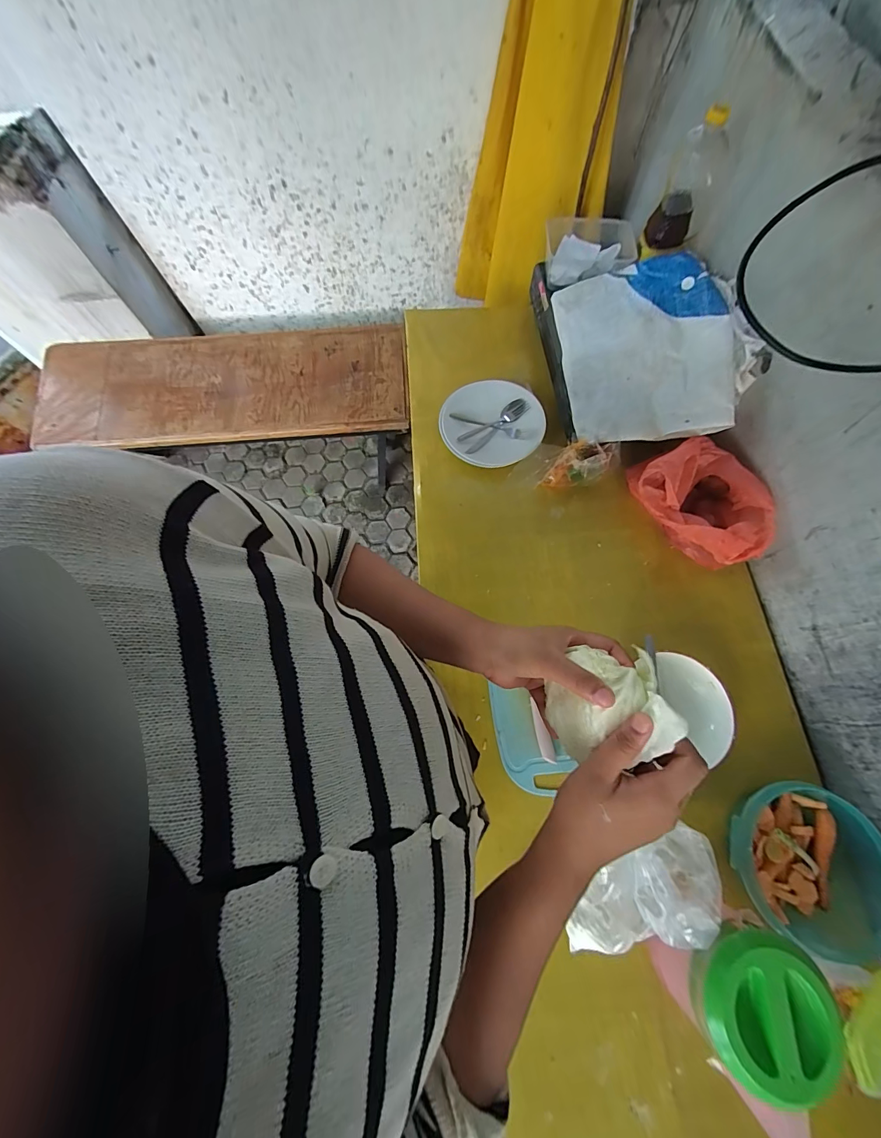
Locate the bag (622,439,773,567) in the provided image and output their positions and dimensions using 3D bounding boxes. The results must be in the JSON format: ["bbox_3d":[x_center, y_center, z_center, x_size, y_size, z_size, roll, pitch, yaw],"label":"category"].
[{"bbox_3d":[0.462,-0.123,0.705,0.158,0.090,0.232,-36,73,-10],"label":"bag"}]

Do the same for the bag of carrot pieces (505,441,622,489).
[{"bbox_3d":[0.227,-0.191,0.729,0.188,0.092,0.053,2,70,3],"label":"bag of carrot pieces"}]

